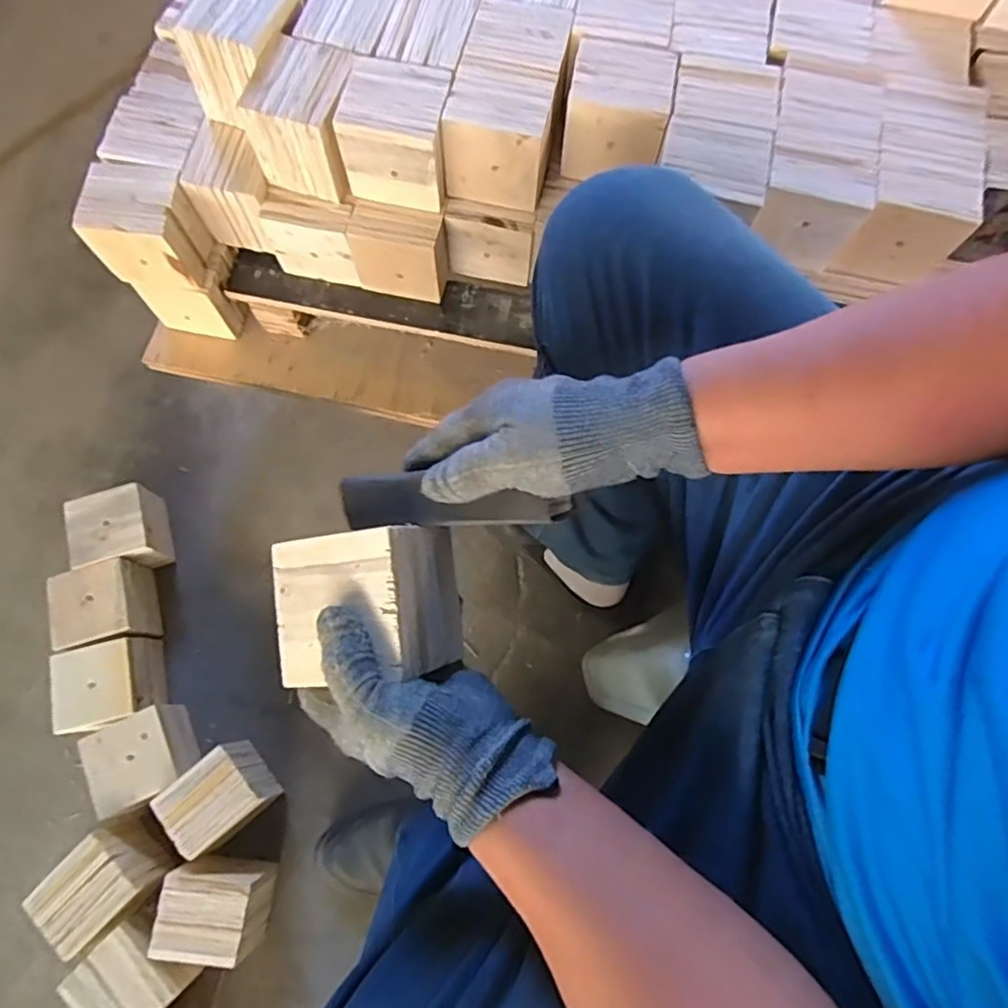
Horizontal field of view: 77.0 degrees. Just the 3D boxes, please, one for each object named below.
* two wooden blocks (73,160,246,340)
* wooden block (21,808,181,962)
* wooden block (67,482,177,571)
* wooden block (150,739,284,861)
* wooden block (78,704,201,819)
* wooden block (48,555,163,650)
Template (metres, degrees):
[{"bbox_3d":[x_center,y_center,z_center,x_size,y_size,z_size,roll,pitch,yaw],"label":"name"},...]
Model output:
[{"bbox_3d":[-0.366,-0.276,0.708,0.100,0.172,0.087,9,75,2],"label":"two wooden blocks"},{"bbox_3d":[-0.445,0.427,0.714,0.090,0.100,0.099,41,80,11],"label":"wooden block"},{"bbox_3d":[-0.504,0.037,0.842,0.098,0.086,0.098,-17,75,-3],"label":"wooden block"},{"bbox_3d":[-0.328,0.339,0.737,0.101,0.101,0.083,-39,79,-10],"label":"wooden block"},{"bbox_3d":[-0.429,0.305,0.764,0.105,0.082,0.096,-25,77,-8],"label":"wooden block"},{"bbox_3d":[-0.507,0.132,0.817,0.104,0.085,0.096,-14,75,-2],"label":"wooden block"}]

